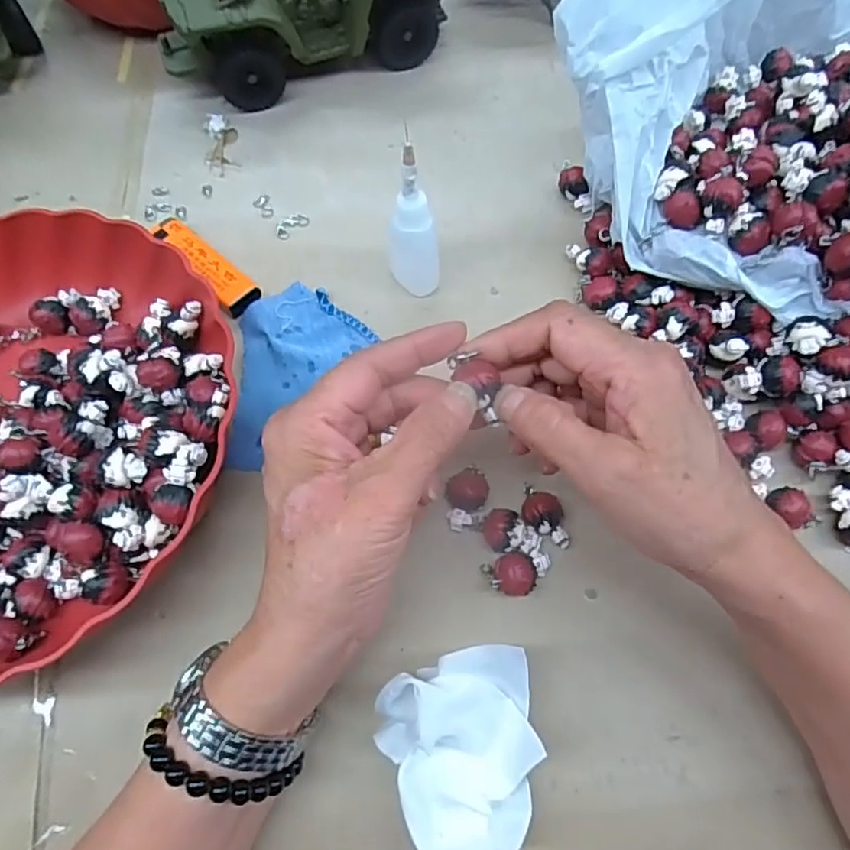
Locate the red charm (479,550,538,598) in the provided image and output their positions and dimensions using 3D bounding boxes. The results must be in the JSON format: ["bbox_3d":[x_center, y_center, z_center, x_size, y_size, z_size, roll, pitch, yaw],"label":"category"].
[{"bbox_3d":[0.042,0.072,0.287,0.023,0.016,0.021,-1,67,2],"label":"red charm"}]

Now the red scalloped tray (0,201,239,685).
[{"bbox_3d":[-0.214,0.004,0.304,0.237,0.056,0.237,-21,68,-7],"label":"red scalloped tray"}]

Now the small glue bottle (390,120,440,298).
[{"bbox_3d":[-0.006,-0.105,0.323,0.026,0.095,0.020,34,72,15],"label":"small glue bottle"}]

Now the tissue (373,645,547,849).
[{"bbox_3d":[0.018,0.148,0.247,0.063,0.035,0.097,-10,67,-2],"label":"tissue"}]

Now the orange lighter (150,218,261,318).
[{"bbox_3d":[-0.133,-0.096,0.358,0.079,0.009,0.024,39,56,13],"label":"orange lighter"}]

